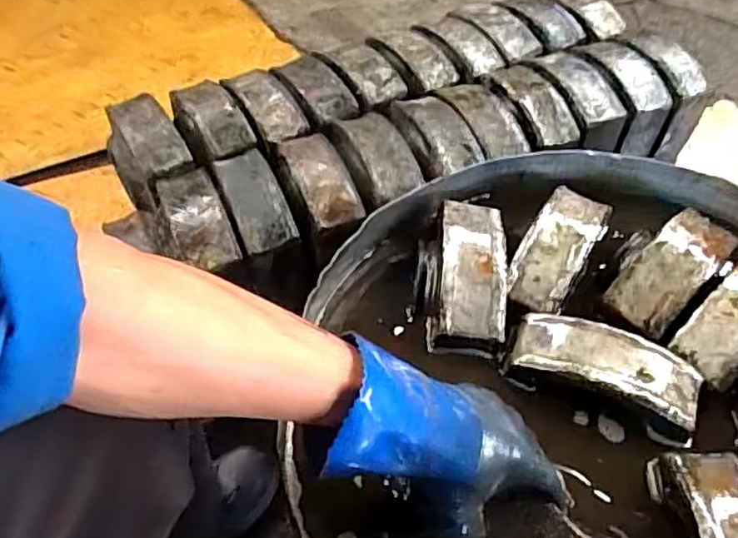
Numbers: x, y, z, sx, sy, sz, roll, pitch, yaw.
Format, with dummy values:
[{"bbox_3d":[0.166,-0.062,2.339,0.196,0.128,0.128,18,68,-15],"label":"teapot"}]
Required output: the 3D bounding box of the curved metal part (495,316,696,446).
[{"bbox_3d":[0.208,0.088,0.557,0.163,0.041,0.067,19,55,14],"label":"curved metal part"}]

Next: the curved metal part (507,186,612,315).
[{"bbox_3d":[0.190,-0.023,0.628,0.060,0.032,0.150,27,57,19],"label":"curved metal part"}]

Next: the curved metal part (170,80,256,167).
[{"bbox_3d":[-0.205,-0.189,0.810,0.078,0.034,0.128,-27,57,-20],"label":"curved metal part"}]

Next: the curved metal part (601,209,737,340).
[{"bbox_3d":[0.294,-0.001,0.610,0.152,0.030,0.064,-37,61,-25],"label":"curved metal part"}]

